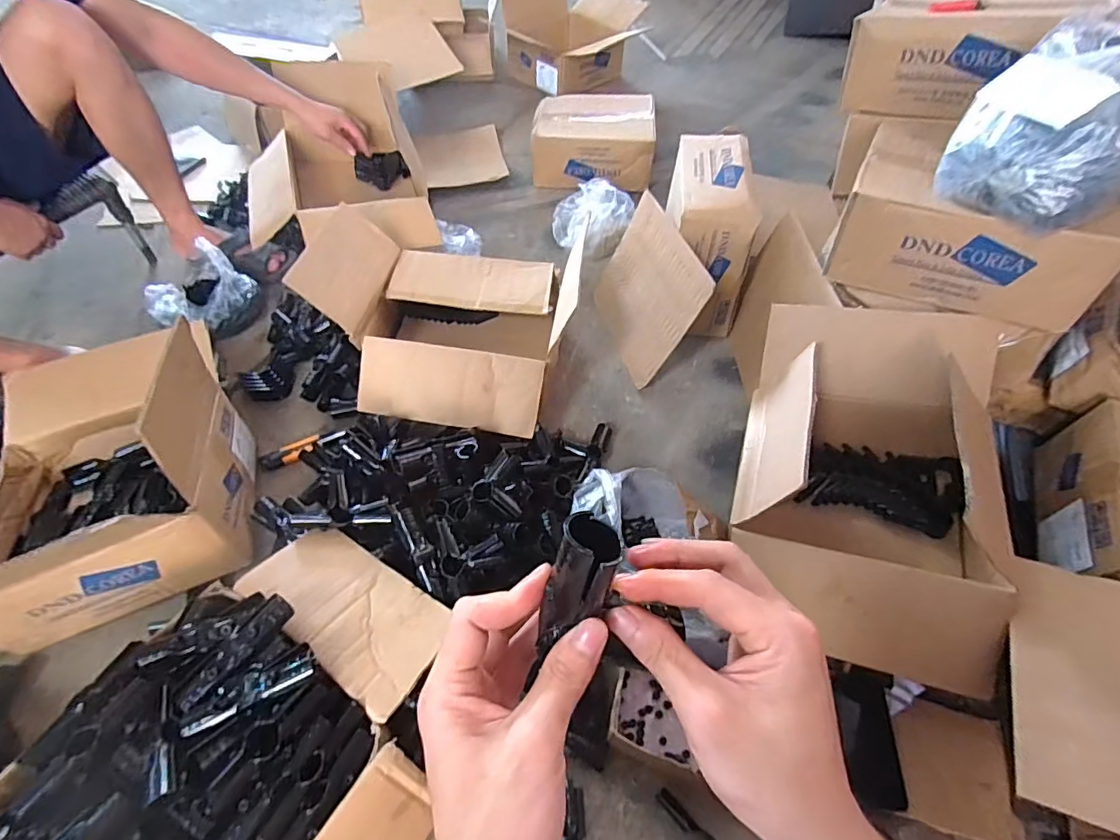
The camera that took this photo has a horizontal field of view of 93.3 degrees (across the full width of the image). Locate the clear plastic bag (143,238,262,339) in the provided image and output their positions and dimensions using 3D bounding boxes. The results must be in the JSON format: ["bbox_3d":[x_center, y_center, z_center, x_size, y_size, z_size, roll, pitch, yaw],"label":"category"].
[{"bbox_3d":[-0.748,-0.273,1.090,0.206,0.108,0.183,15,55,10],"label":"clear plastic bag"}]

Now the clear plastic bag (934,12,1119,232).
[{"bbox_3d":[0.624,-0.356,0.633,0.210,0.161,0.205,-31,60,-22],"label":"clear plastic bag"}]

